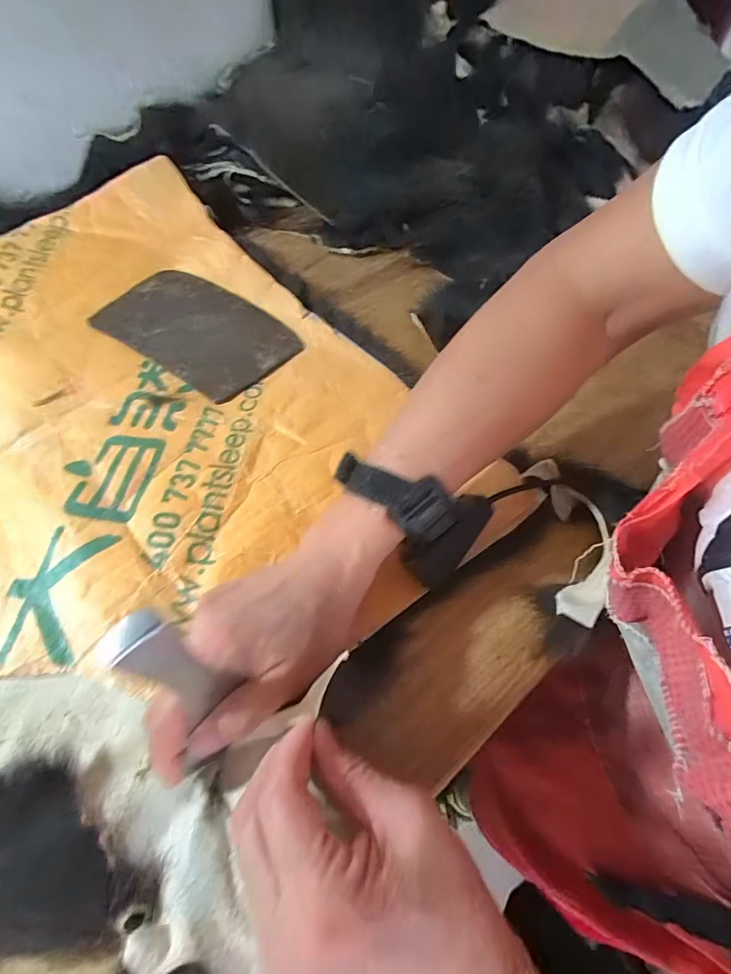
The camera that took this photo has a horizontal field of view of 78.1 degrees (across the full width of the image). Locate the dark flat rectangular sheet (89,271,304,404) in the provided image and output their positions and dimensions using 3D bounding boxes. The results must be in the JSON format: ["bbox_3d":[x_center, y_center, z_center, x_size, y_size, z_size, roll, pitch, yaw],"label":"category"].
[{"bbox_3d":[-0.171,-0.167,0.468,0.203,0.008,0.127,32,64,17],"label":"dark flat rectangular sheet"}]

